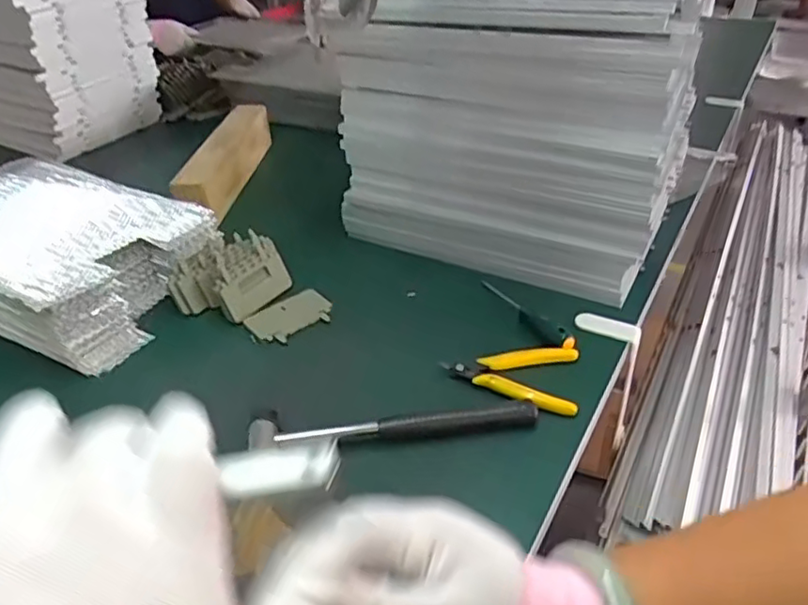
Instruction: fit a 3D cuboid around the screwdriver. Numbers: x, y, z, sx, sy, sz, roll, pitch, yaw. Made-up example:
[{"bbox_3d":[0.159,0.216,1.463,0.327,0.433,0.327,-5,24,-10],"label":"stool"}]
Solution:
[{"bbox_3d":[0.122,0.006,0.651,0.017,0.017,0.141,-20,39,-22],"label":"screwdriver"}]

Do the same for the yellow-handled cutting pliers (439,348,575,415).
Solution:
[{"bbox_3d":[0.096,0.063,0.581,0.118,0.009,0.074,6,37,11],"label":"yellow-handled cutting pliers"}]

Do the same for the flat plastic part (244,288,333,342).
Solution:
[{"bbox_3d":[-0.119,0.013,0.674,0.085,0.011,0.057,-27,43,-30],"label":"flat plastic part"}]

